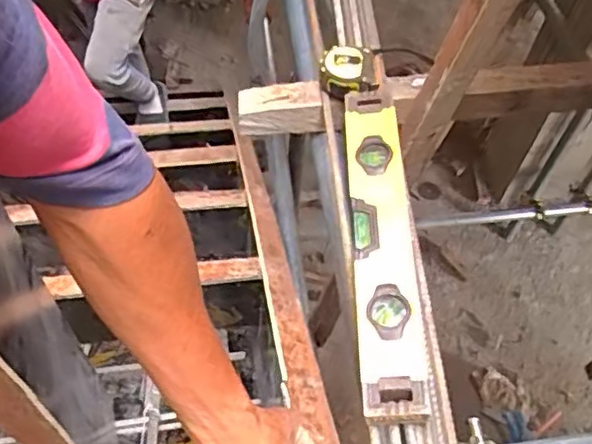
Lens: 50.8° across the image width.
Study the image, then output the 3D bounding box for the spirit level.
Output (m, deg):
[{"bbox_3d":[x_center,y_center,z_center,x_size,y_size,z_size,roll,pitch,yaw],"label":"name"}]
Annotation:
[{"bbox_3d":[0.091,0.011,0.663,0.063,0.029,0.397,1,56,-3],"label":"spirit level"}]

